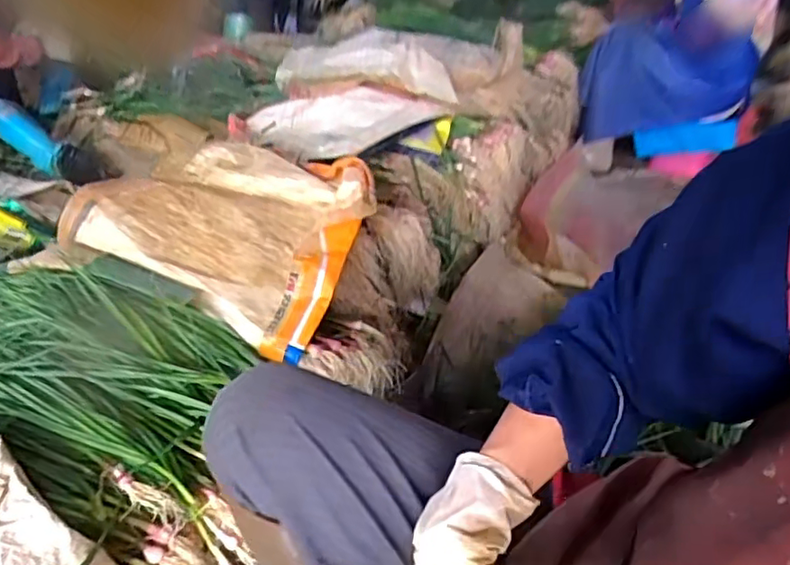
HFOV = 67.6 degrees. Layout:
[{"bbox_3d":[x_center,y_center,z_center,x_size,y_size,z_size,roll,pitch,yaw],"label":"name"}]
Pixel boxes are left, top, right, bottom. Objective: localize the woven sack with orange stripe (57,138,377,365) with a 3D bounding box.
[{"bbox_3d":[-0.242,-0.103,0.899,0.448,0.141,0.310,20,37,22],"label":"woven sack with orange stripe"}]

